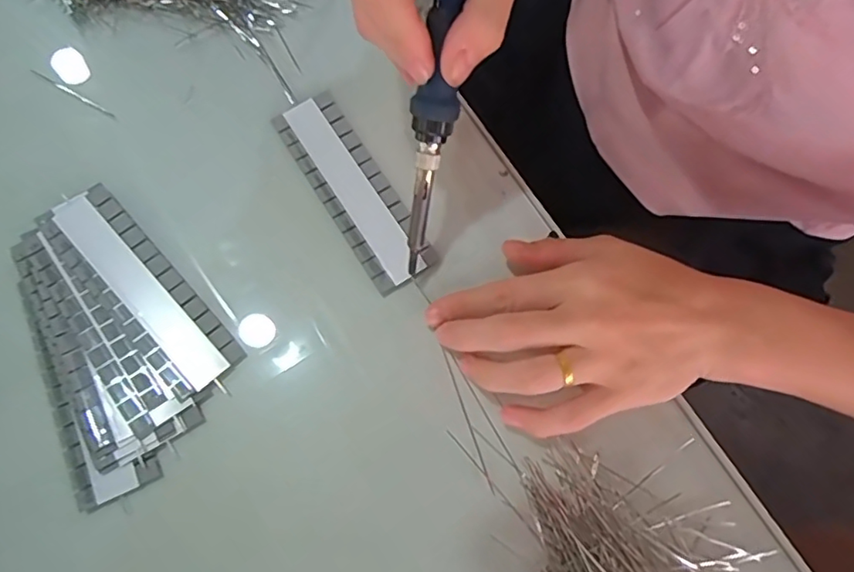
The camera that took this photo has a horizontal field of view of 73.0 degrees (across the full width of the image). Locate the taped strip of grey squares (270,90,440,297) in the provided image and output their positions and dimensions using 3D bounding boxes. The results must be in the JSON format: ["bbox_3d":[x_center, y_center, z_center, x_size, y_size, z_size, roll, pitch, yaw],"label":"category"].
[{"bbox_3d":[-0.042,-0.056,0.329,0.038,0.005,0.126,-31,76,-11],"label":"taped strip of grey squares"}]

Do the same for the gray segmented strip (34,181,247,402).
[{"bbox_3d":[-0.152,0.001,0.304,0.038,0.008,0.127,-41,79,-13],"label":"gray segmented strip"}]

